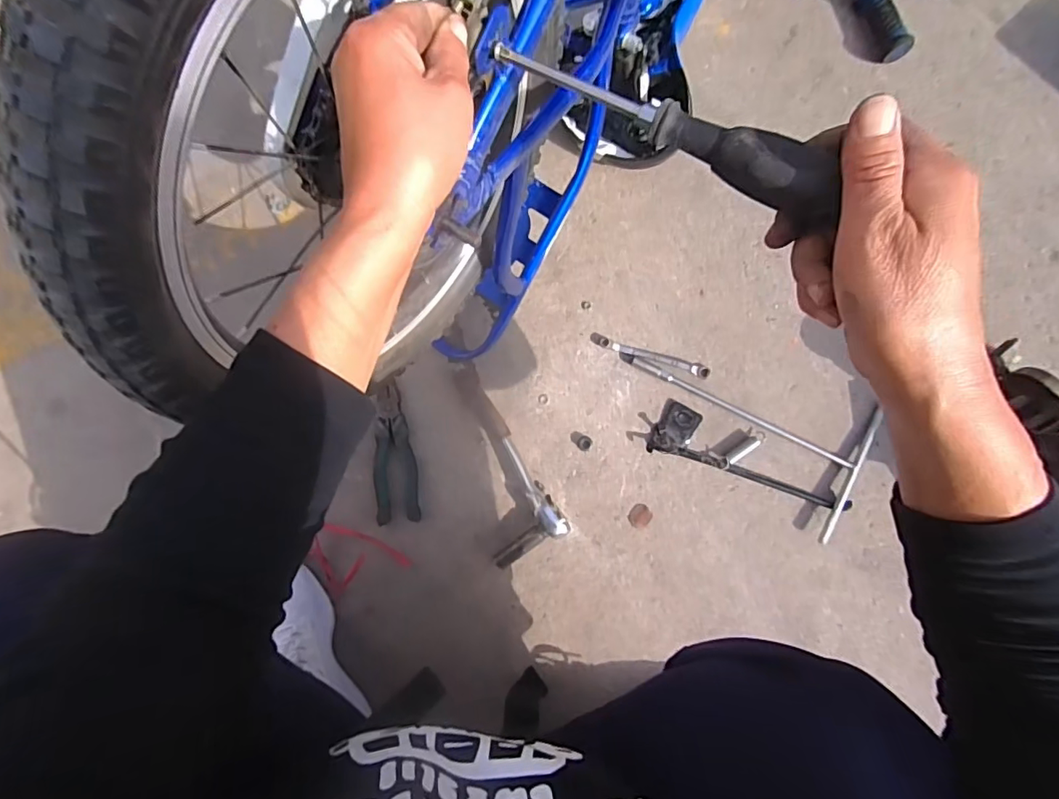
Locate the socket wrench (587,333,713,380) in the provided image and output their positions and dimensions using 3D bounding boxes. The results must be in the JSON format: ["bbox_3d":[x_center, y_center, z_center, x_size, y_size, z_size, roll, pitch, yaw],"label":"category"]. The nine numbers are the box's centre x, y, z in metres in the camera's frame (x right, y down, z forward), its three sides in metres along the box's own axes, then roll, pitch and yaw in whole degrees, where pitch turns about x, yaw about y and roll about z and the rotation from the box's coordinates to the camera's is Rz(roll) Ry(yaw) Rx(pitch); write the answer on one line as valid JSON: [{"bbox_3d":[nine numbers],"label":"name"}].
[{"bbox_3d":[0.153,-0.057,0.655,0.153,0.014,0.017,19,89,5],"label":"socket wrench"}]

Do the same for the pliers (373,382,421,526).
[{"bbox_3d":[-0.175,0.071,0.667,0.055,0.013,0.174,-6,87,4],"label":"pliers"}]

